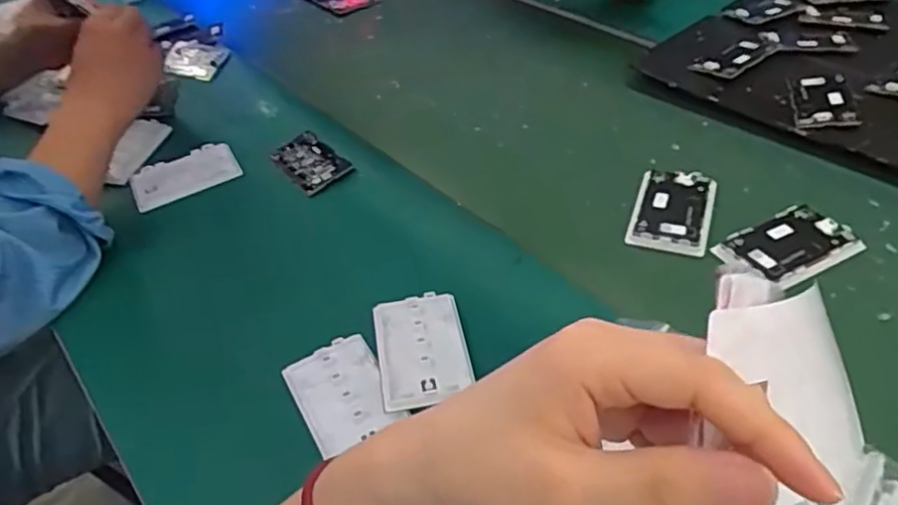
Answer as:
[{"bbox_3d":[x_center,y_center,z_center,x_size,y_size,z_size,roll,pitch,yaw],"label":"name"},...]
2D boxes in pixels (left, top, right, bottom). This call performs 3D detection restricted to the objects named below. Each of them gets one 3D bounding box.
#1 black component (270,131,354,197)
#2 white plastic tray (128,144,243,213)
[{"bbox_3d":[-0.141,-0.090,0.673,0.052,0.008,0.077,-41,60,-15],"label":"black component"},{"bbox_3d":[-0.260,-0.076,0.656,0.100,0.010,0.042,-24,80,-18],"label":"white plastic tray"}]

